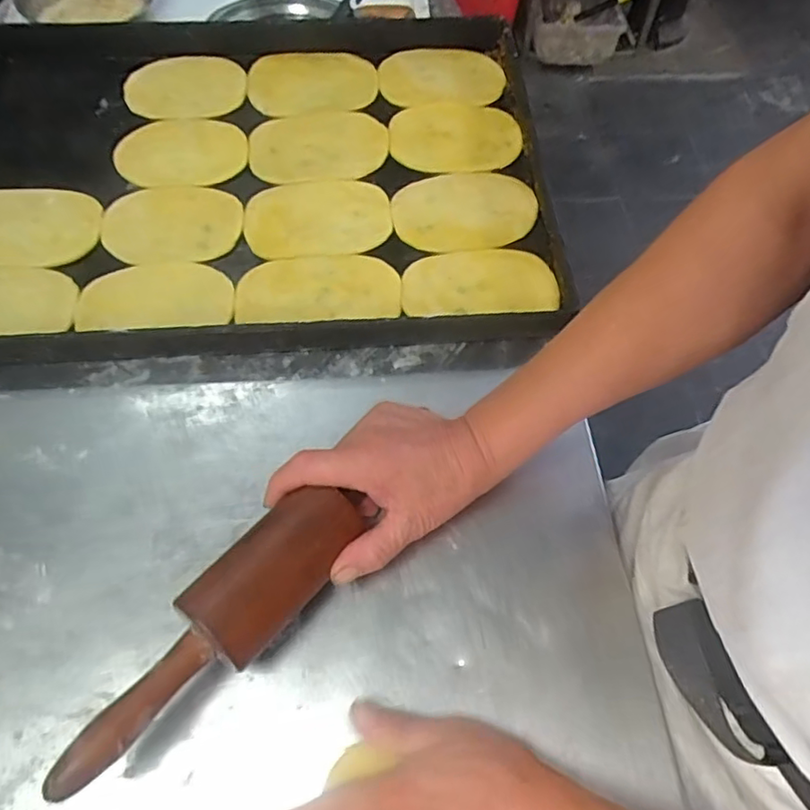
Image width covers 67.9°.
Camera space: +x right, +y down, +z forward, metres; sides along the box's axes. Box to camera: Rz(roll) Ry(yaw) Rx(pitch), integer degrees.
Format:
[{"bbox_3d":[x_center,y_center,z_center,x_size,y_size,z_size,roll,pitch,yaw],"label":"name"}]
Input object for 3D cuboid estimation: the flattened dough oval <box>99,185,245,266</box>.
[{"bbox_3d":[-0.224,-0.177,0.581,0.128,0.006,0.098,-9,63,-6],"label":"flattened dough oval"}]

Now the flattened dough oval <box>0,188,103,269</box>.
[{"bbox_3d":[-0.364,-0.170,0.572,0.133,0.016,0.095,-9,63,-6],"label":"flattened dough oval"}]

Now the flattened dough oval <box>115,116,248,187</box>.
[{"bbox_3d":[-0.233,-0.271,0.628,0.126,0.018,0.099,-11,63,-7],"label":"flattened dough oval"}]

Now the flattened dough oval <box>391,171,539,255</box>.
[{"bbox_3d":[0.060,-0.196,0.607,0.142,0.005,0.106,-11,63,-7],"label":"flattened dough oval"}]

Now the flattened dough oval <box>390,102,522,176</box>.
[{"bbox_3d":[0.053,-0.291,0.649,0.139,0.007,0.103,-9,63,-6],"label":"flattened dough oval"}]

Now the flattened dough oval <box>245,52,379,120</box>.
[{"bbox_3d":[-0.104,-0.362,0.678,0.141,0.018,0.091,-8,63,-6],"label":"flattened dough oval"}]

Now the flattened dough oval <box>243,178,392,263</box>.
[{"bbox_3d":[-0.086,-0.186,0.594,0.139,0.005,0.100,-10,63,-7],"label":"flattened dough oval"}]

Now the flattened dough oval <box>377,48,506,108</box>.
[{"bbox_3d":[0.042,-0.376,0.689,0.141,0.013,0.084,-6,63,-5],"label":"flattened dough oval"}]

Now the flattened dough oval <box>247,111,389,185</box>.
[{"bbox_3d":[-0.092,-0.274,0.641,0.142,0.009,0.102,-6,63,-5],"label":"flattened dough oval"}]

